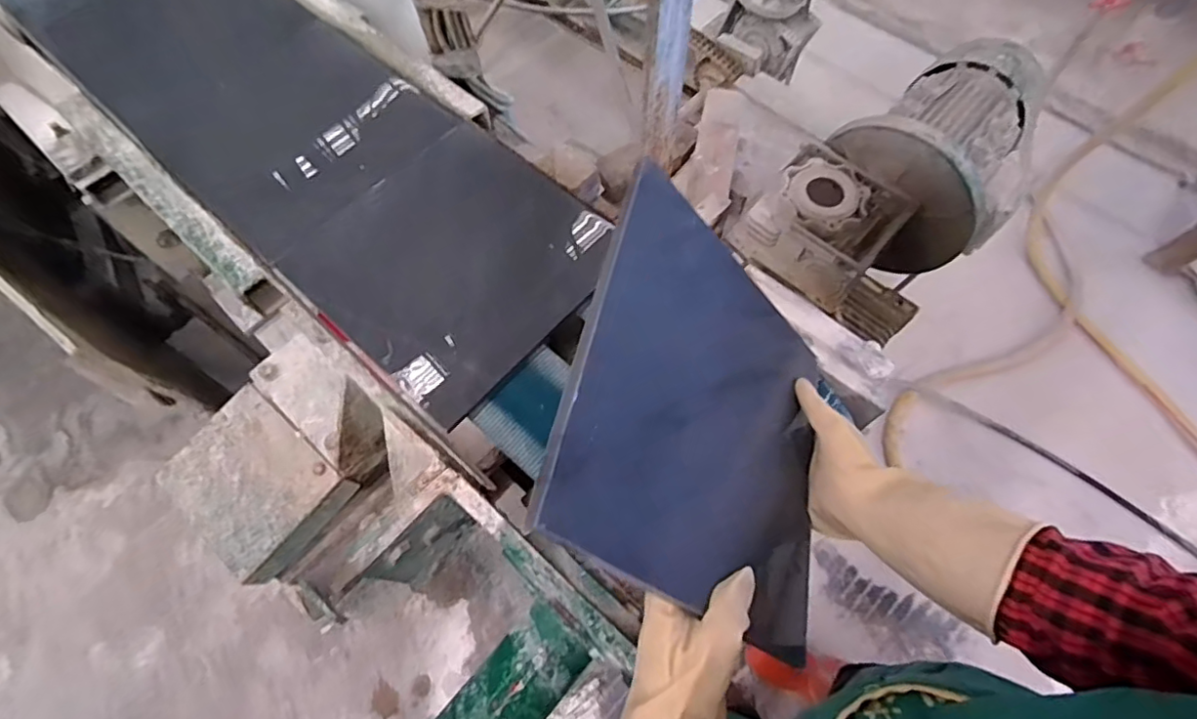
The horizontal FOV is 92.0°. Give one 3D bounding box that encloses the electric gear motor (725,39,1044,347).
[{"bbox_3d":[0.375,-0.209,0.697,0.380,0.195,0.210,-42,72,-16],"label":"electric gear motor"}]

